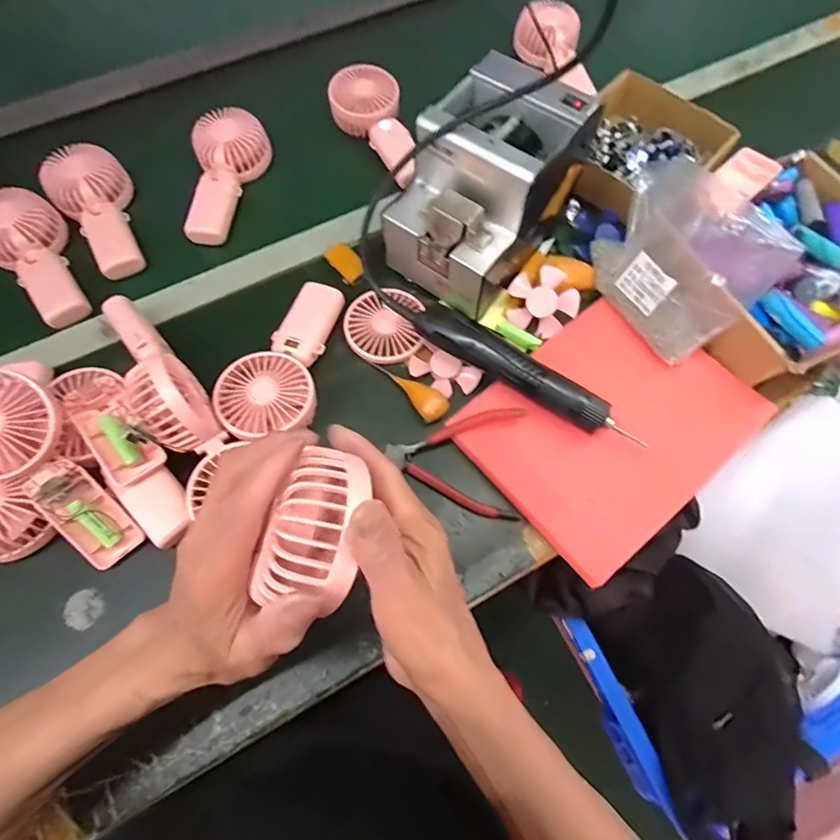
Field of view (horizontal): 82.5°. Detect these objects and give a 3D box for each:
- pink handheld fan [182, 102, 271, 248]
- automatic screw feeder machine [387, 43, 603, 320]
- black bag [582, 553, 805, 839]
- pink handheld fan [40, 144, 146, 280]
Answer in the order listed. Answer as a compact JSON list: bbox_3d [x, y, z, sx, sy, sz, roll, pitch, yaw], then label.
[{"bbox_3d":[-0.237,-0.304,0.588,0.081,0.052,0.177,-1,67,0],"label":"pink handheld fan"},{"bbox_3d":[0.064,-0.233,0.491,0.132,0.141,0.191,34,71,13],"label":"automatic screw feeder machine"},{"bbox_3d":[0.321,0.319,0.563,0.163,0.127,0.285,-8,67,-3],"label":"black bag"},{"bbox_3d":[-0.376,-0.252,0.568,0.086,0.058,0.176,-33,71,-13],"label":"pink handheld fan"}]

